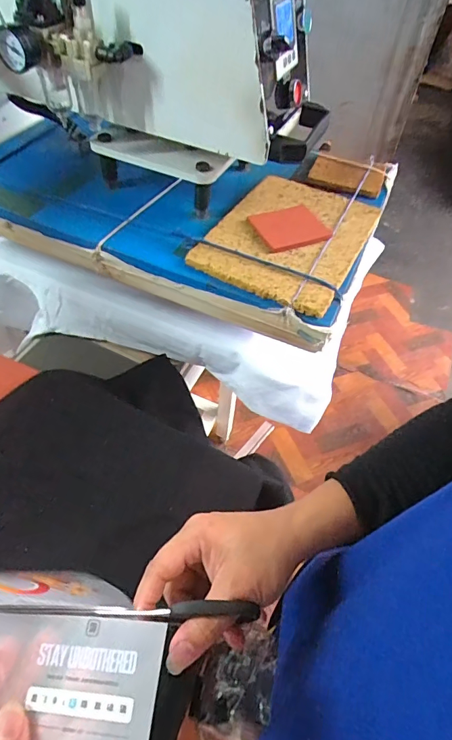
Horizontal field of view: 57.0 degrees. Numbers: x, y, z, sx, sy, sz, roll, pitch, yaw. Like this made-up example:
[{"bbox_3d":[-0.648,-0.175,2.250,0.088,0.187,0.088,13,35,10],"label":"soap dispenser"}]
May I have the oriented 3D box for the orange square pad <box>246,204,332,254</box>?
[{"bbox_3d":[0.085,-0.196,0.574,0.099,0.010,0.089,-17,56,-16],"label":"orange square pad"}]

